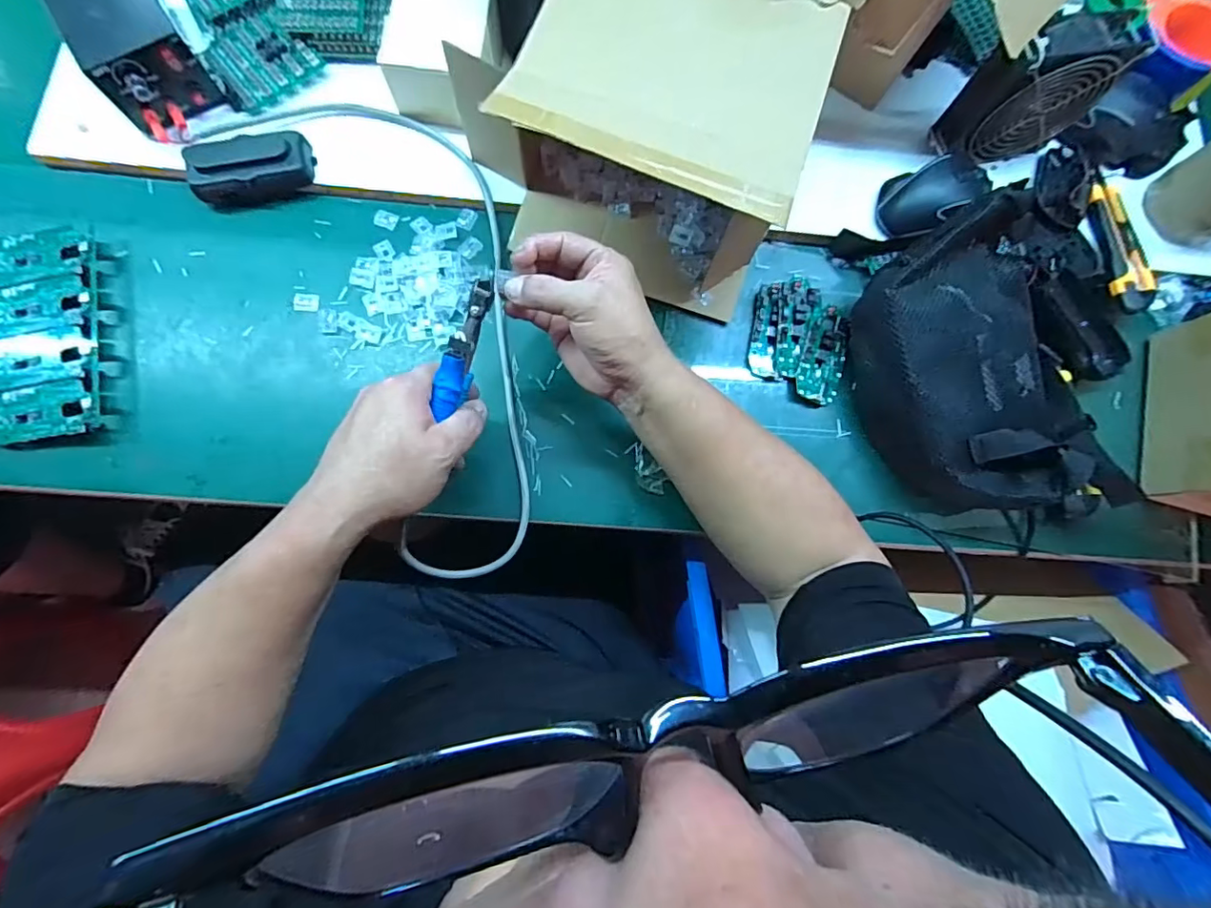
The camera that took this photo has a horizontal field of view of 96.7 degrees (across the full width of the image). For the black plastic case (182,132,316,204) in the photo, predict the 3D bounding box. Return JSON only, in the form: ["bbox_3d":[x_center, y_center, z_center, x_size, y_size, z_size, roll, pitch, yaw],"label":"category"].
[{"bbox_3d":[-0.322,-0.261,0.495,0.101,0.030,0.049,-14,81,-7],"label":"black plastic case"}]

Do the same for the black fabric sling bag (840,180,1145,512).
[{"bbox_3d":[0.327,-0.070,0.467,0.182,0.085,0.264,-11,81,-5],"label":"black fabric sling bag"}]

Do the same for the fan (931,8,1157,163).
[{"bbox_3d":[0.397,-0.336,0.498,0.130,0.104,0.057,-18,81,-8],"label":"fan"}]

